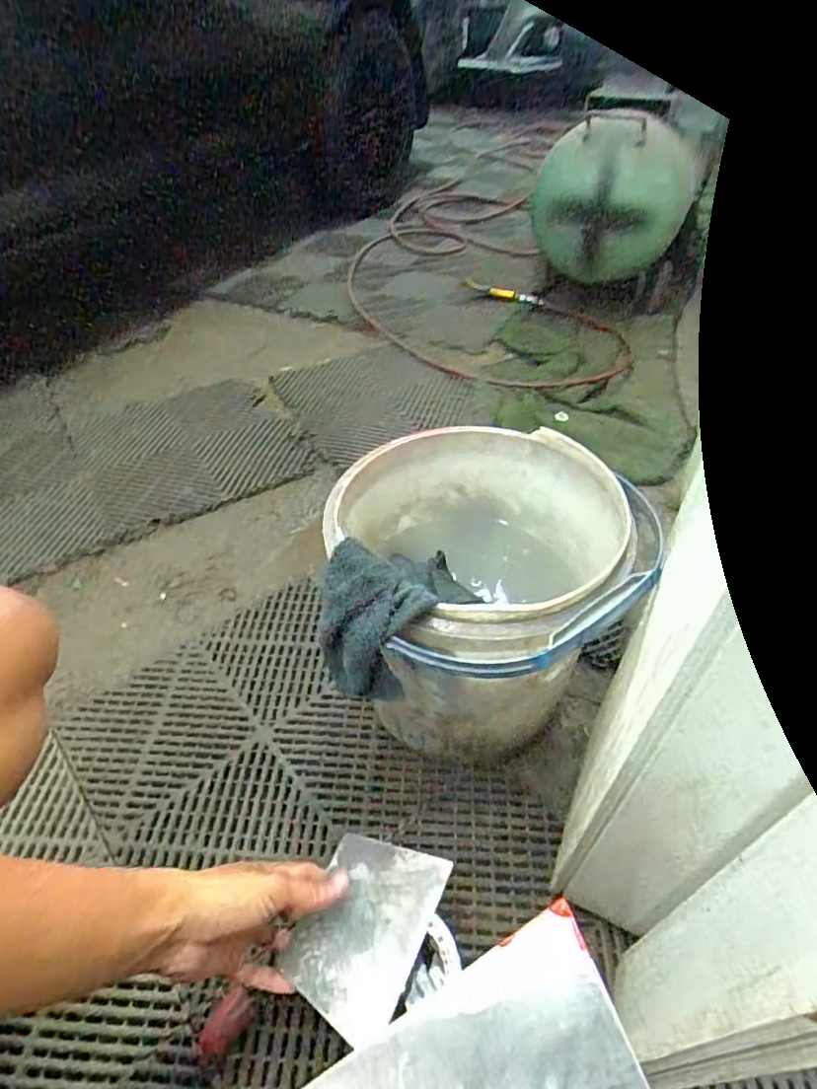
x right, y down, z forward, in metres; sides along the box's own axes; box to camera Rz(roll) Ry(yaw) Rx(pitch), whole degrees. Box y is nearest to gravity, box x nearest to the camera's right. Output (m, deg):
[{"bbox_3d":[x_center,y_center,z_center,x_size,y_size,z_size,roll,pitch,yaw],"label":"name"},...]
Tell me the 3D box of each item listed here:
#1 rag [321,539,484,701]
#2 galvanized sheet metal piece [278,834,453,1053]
[{"bbox_3d":[-0.018,0.058,0.516,0.118,0.110,0.096,-10,47,-9],"label":"rag"},{"bbox_3d":[-0.037,0.316,0.490,0.098,0.004,0.135,17,51,21],"label":"galvanized sheet metal piece"}]

